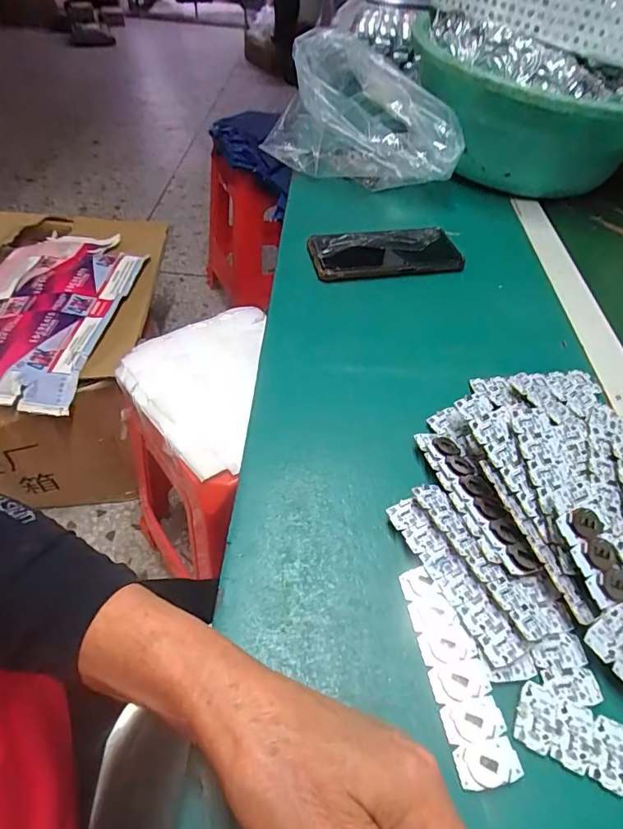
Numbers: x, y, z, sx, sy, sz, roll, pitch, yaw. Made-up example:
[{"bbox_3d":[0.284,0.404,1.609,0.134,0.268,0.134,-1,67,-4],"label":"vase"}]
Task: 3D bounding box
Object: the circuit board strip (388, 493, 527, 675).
[{"bbox_3d":[0.083,0.097,0.287,0.021,0.007,0.106,-20,54,-20],"label":"circuit board strip"}]

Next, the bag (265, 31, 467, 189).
[{"bbox_3d":[0.057,-0.370,0.598,0.246,0.147,0.134,6,49,1],"label":"bag"}]

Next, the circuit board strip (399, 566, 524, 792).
[{"bbox_3d":[0.077,0.135,0.257,0.029,0.006,0.105,-15,51,2],"label":"circuit board strip"}]

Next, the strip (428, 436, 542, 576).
[{"bbox_3d":[0.111,0.058,0.319,0.024,0.016,0.107,-12,51,-15],"label":"strip"}]

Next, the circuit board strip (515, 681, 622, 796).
[{"bbox_3d":[0.156,0.171,0.233,0.105,0.006,0.029,21,51,14],"label":"circuit board strip"}]

